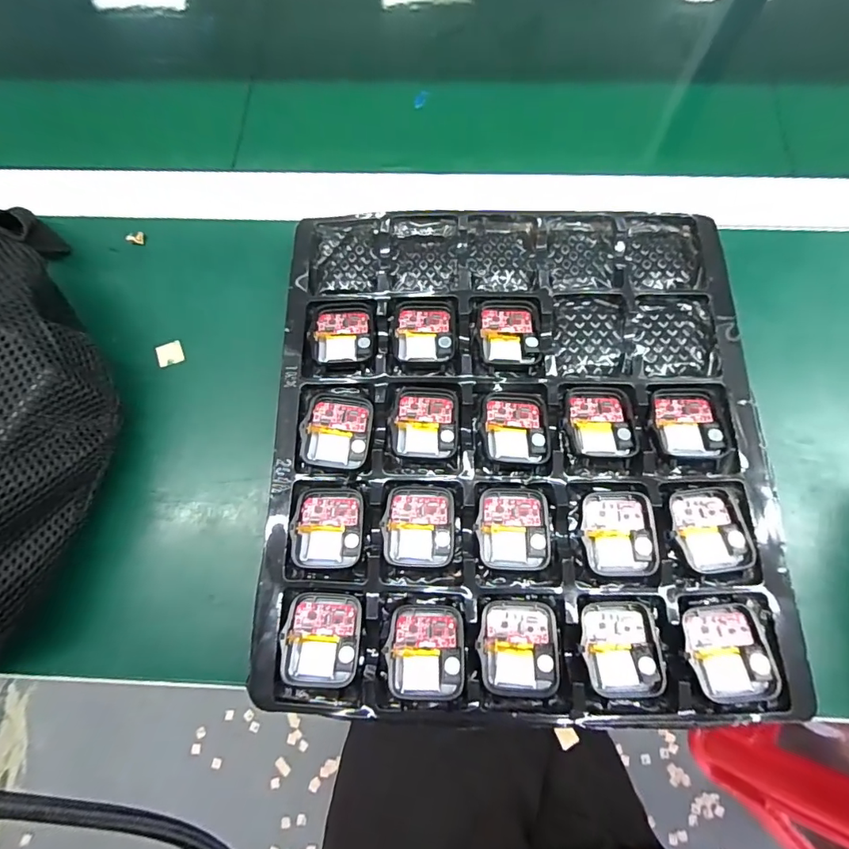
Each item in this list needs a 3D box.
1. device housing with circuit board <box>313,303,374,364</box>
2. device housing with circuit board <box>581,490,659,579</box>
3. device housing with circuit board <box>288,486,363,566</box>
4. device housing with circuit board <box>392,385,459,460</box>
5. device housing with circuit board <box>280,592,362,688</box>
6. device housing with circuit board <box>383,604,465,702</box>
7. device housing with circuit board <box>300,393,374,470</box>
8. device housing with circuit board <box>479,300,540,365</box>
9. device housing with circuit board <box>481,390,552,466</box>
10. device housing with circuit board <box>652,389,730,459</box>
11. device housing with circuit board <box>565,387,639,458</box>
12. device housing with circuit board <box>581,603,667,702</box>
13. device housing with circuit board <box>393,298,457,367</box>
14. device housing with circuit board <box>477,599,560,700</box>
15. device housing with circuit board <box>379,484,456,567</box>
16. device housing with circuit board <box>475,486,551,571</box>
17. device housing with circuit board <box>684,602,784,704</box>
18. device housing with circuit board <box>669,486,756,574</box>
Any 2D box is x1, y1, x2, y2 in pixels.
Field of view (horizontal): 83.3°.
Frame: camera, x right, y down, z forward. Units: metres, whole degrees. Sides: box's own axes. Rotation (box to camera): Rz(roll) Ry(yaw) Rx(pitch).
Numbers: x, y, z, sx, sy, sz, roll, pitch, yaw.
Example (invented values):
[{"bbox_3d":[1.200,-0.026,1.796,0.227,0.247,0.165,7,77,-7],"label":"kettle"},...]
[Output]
[{"bbox_3d":[-0.049,-0.055,0.288,0.035,0.004,0.040,-4,72,0],"label":"device housing with circuit board"},{"bbox_3d":[0.100,0.056,0.248,0.035,0.006,0.043,-1,72,1],"label":"device housing with circuit board"},{"bbox_3d":[-0.051,0.055,0.256,0.036,0.006,0.042,1,72,1],"label":"device housing with circuit board"},{"bbox_3d":[0.001,-0.001,0.271,0.035,0.004,0.041,3,73,2],"label":"device housing with circuit board"},{"bbox_3d":[-0.051,0.107,0.238,0.037,0.009,0.042,2,73,2],"label":"device housing with circuit board"},{"bbox_3d":[0.001,0.112,0.234,0.037,0.006,0.042,2,73,2],"label":"device housing with circuit board"},{"bbox_3d":[-0.049,0.003,0.269,0.038,0.005,0.042,6,73,3],"label":"device housing with circuit board"},{"bbox_3d":[0.051,-0.055,0.285,0.035,0.005,0.043,-1,72,1],"label":"device housing with circuit board"},{"bbox_3d":[0.051,0.001,0.266,0.036,0.005,0.042,-2,72,1],"label":"device housing with circuit board"},{"bbox_3d":[0.146,-0.001,0.264,0.035,0.008,0.039,2,73,2],"label":"device housing with circuit board"},{"bbox_3d":[0.097,-0.002,0.264,0.036,0.007,0.040,-1,72,1],"label":"device housing with circuit board"},{"bbox_3d":[0.096,0.109,0.234,0.036,0.008,0.042,-2,72,0],"label":"device housing with circuit board"},{"bbox_3d":[0.000,-0.057,0.287,0.037,0.004,0.045,0,72,1],"label":"device housing with circuit board"},{"bbox_3d":[0.046,0.109,0.233,0.037,0.006,0.043,4,73,2],"label":"device housing with circuit board"},{"bbox_3d":[-0.003,0.053,0.254,0.037,0.004,0.042,1,72,2],"label":"device housing with circuit board"},{"bbox_3d":[0.047,0.054,0.252,0.037,0.004,0.042,-1,72,1],"label":"device housing with circuit board"},{"bbox_3d":[0.147,0.110,0.230,0.035,0.010,0.042,-9,73,-2],"label":"device housing with circuit board"},{"bbox_3d":[0.147,0.054,0.247,0.035,0.004,0.043,-11,73,-2],"label":"device housing with circuit board"}]

